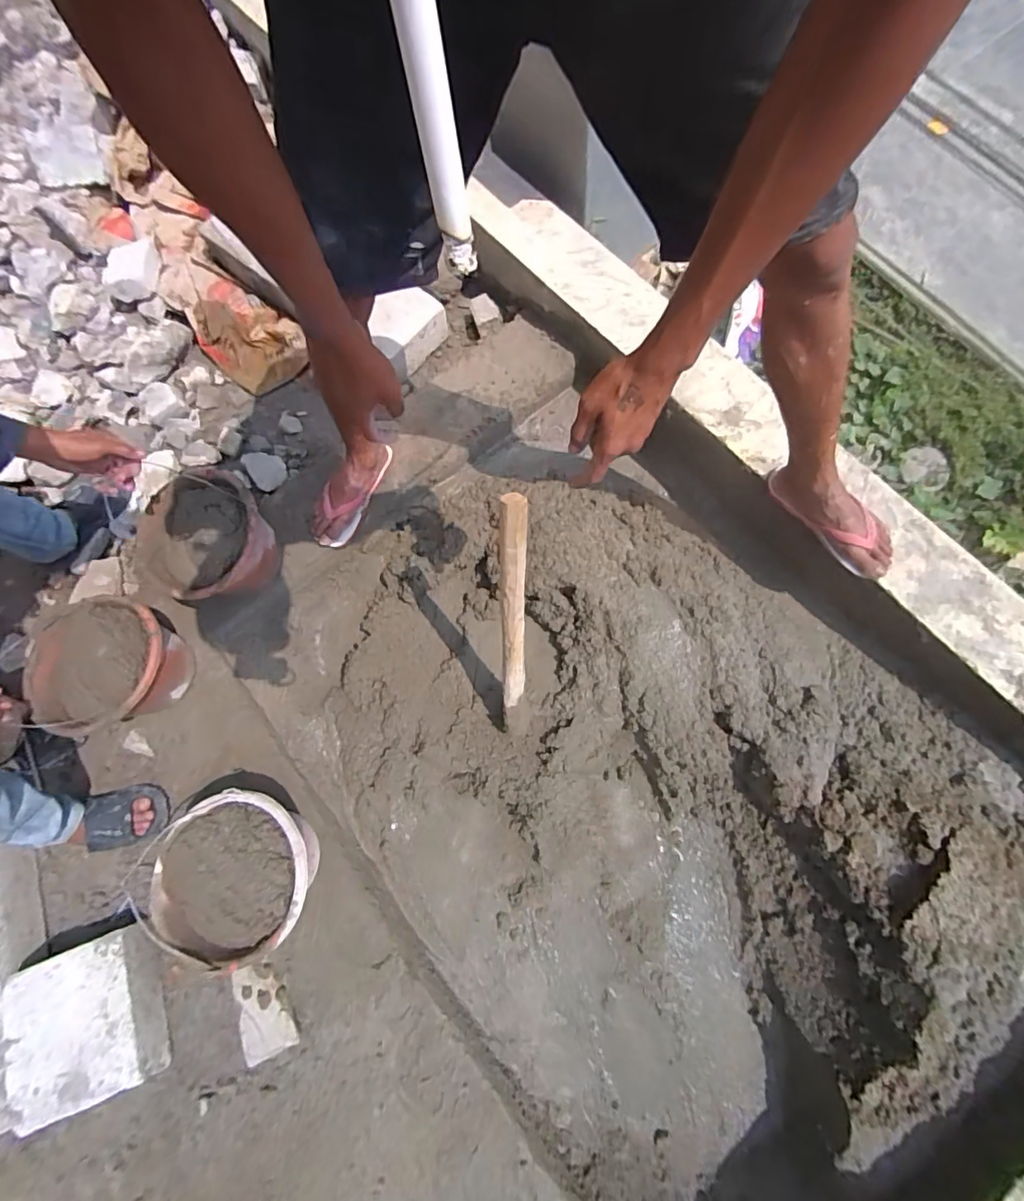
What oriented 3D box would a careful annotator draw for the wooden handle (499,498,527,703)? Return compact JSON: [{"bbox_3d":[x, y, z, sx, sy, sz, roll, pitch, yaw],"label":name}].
[{"bbox_3d":[0.001,0.026,0.770,0.035,0.443,0.031,-1,48,-1],"label":"wooden handle"}]

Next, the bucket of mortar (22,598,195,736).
[{"bbox_3d":[-0.743,0.118,0.945,0.236,0.162,0.223,-1,75,2],"label":"bucket of mortar"}]

